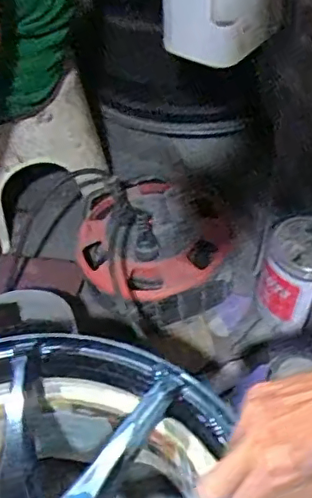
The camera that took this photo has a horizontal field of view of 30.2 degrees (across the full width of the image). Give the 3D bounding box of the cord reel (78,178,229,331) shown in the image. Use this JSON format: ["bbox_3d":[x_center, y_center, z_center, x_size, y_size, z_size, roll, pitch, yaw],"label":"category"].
[{"bbox_3d":[-0.004,-0.014,0.776,0.195,0.099,0.231,-10,50,-2],"label":"cord reel"}]

